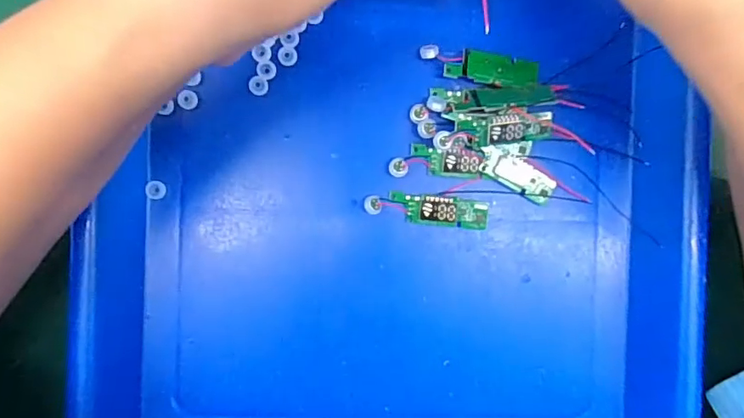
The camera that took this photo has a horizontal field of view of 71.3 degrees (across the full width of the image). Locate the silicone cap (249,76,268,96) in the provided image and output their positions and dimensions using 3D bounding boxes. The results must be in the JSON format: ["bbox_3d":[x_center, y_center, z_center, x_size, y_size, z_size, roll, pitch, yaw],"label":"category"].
[{"bbox_3d":[-0.048,-0.052,0.218,0.008,0.004,0.008,0,90,-3],"label":"silicone cap"}]

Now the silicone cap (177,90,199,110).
[{"bbox_3d":[-0.078,-0.046,0.219,0.007,0.004,0.008,34,88,-2],"label":"silicone cap"}]

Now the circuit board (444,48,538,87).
[{"bbox_3d":[0.051,-0.060,0.219,0.041,0.006,0.014,8,88,-4],"label":"circuit board"}]

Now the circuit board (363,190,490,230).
[{"bbox_3d":[0.023,0.000,0.221,0.052,0.005,0.012,6,88,-4],"label":"circuit board"}]

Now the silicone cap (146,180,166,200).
[{"bbox_3d":[-0.091,-0.008,0.219,0.007,0.004,0.008,4,90,-3],"label":"silicone cap"}]

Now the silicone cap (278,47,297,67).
[{"bbox_3d":[-0.036,-0.065,0.218,0.008,0.004,0.008,0,90,-3],"label":"silicone cap"}]

